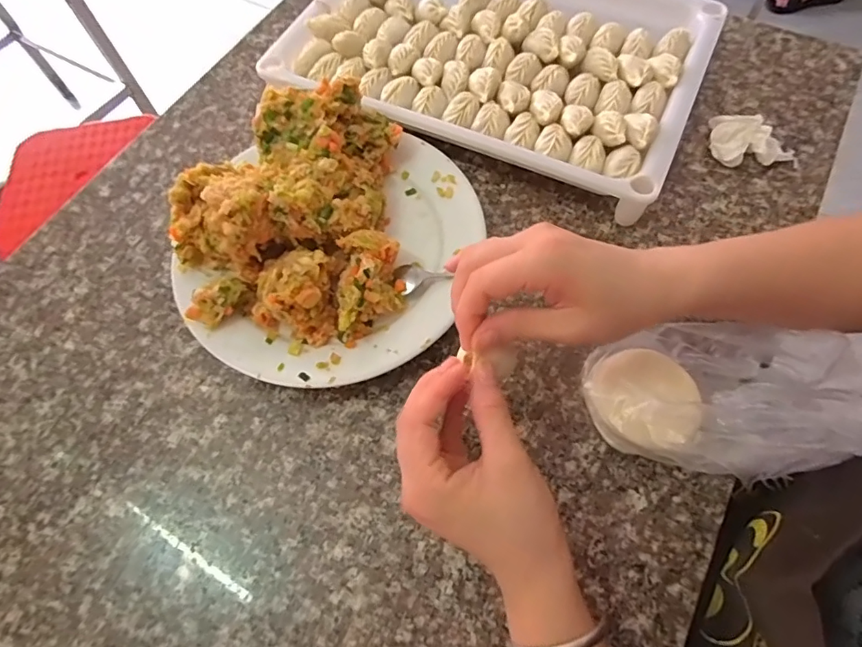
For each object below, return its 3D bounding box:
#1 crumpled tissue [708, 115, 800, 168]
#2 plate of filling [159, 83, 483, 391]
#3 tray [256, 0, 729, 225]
[{"bbox_3d":[0.288,-0.160,0.450,0.079,0.028,0.044,25,67,14],"label":"crumpled tissue"},{"bbox_3d":[-0.077,-0.072,0.394,0.209,0.092,0.235,28,68,15],"label":"plate of filling"},{"bbox_3d":[0.059,-0.268,0.499,0.386,0.045,0.268,23,67,13],"label":"tray"}]

